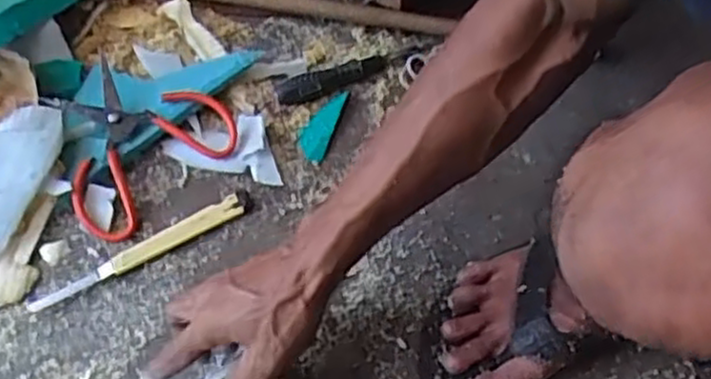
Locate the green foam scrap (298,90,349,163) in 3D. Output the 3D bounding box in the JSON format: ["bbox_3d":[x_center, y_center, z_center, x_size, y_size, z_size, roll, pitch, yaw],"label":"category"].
[{"bbox_3d":[-0.032,-0.063,0.719,0.028,0.006,0.076,22,70,6],"label":"green foam scrap"}]

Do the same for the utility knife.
[{"bbox_3d":[-0.189,0.054,0.668,0.204,0.009,0.022,-27,72,-12],"label":"utility knife"}]

